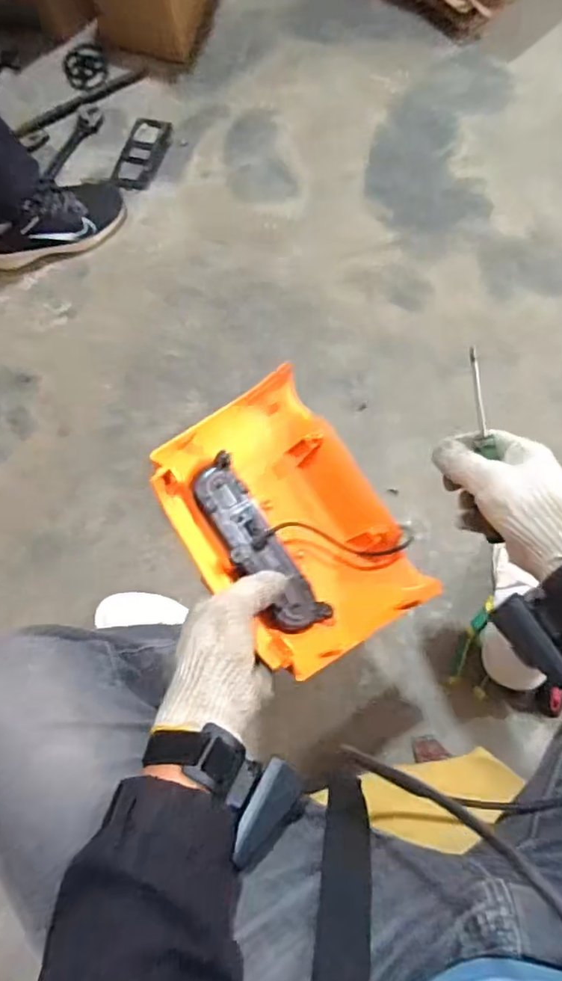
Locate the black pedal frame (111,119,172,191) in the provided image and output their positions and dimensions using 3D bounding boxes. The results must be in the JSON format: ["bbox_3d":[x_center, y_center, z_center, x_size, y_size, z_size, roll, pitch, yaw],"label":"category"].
[{"bbox_3d":[-0.247,-0.592,1.022,0.069,0.011,0.139,18,77,5],"label":"black pedal frame"}]

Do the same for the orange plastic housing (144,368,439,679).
[{"bbox_3d":[0.009,0.028,0.498,0.177,0.060,0.235,-31,84,-39],"label":"orange plastic housing"}]

